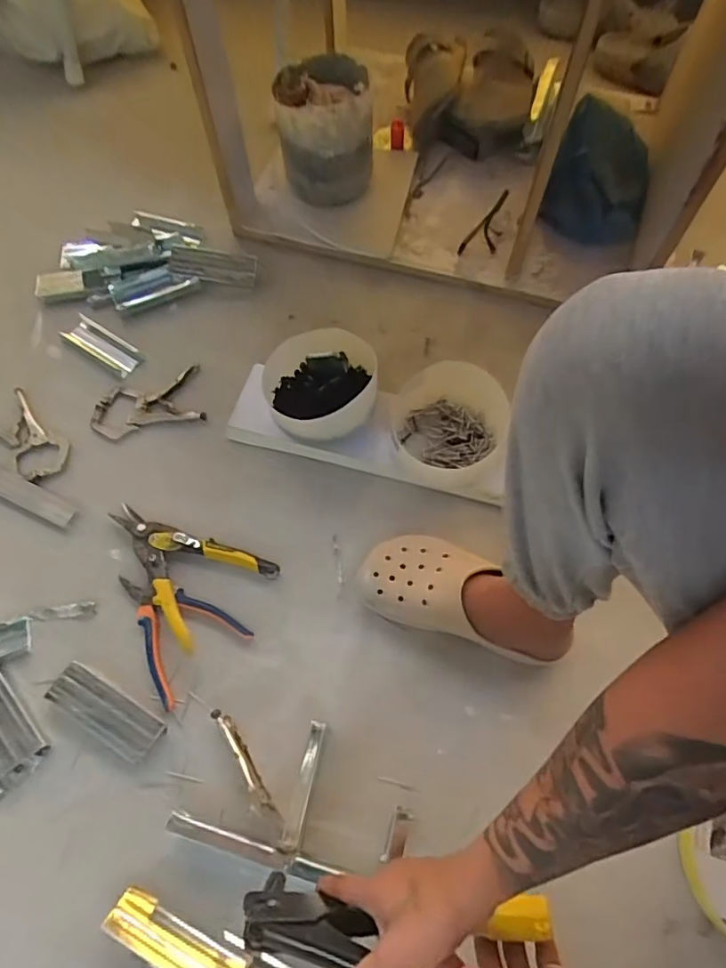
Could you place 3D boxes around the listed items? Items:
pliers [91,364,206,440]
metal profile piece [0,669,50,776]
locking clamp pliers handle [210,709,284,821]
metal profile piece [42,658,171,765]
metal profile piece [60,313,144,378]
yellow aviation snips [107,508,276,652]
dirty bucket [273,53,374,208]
[{"bbox_3d":[-0.322,-0.120,0.838,0.161,0.017,0.087,-13,66,-6],"label":"pliers"},{"bbox_3d":[-0.413,0.269,0.646,0.048,0.023,0.118,-38,71,-16],"label":"metal profile piece"},{"bbox_3d":[-0.129,0.303,0.612,0.019,0.053,0.129,-30,69,-13],"label":"locking clamp pliers handle"},{"bbox_3d":[-0.298,0.264,0.652,0.138,0.016,0.050,29,68,13],"label":"metal profile piece"},{"bbox_3d":[-0.412,-0.221,0.888,0.140,0.019,0.045,33,69,14],"label":"metal profile piece"},{"bbox_3d":[-0.221,0.081,0.724,0.140,0.025,0.209,-35,70,-15],"label":"yellow aviation snips"},{"bbox_3d":[-0.058,-0.562,0.910,0.147,0.156,0.140,2,65,1],"label":"dirty bucket"}]

